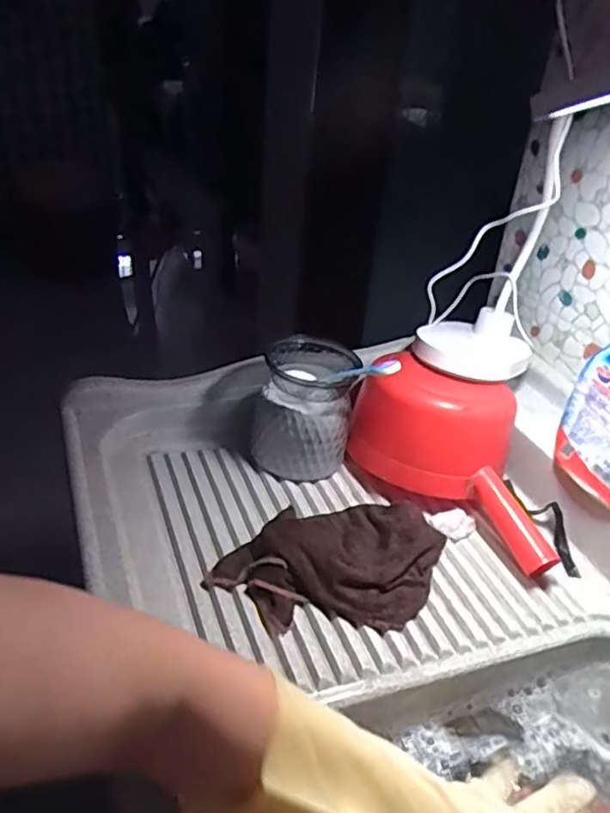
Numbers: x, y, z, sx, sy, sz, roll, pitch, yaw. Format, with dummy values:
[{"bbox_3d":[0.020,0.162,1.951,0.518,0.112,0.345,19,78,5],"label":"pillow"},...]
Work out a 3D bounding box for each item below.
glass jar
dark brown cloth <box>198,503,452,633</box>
[{"bbox_3d":[0.000,-0.004,0.684,0.101,0.114,0.119,5,34,2],"label":"glass jar"},{"bbox_3d":[0.030,0.137,0.569,0.150,0.036,0.185,27,40,30],"label":"dark brown cloth"}]

